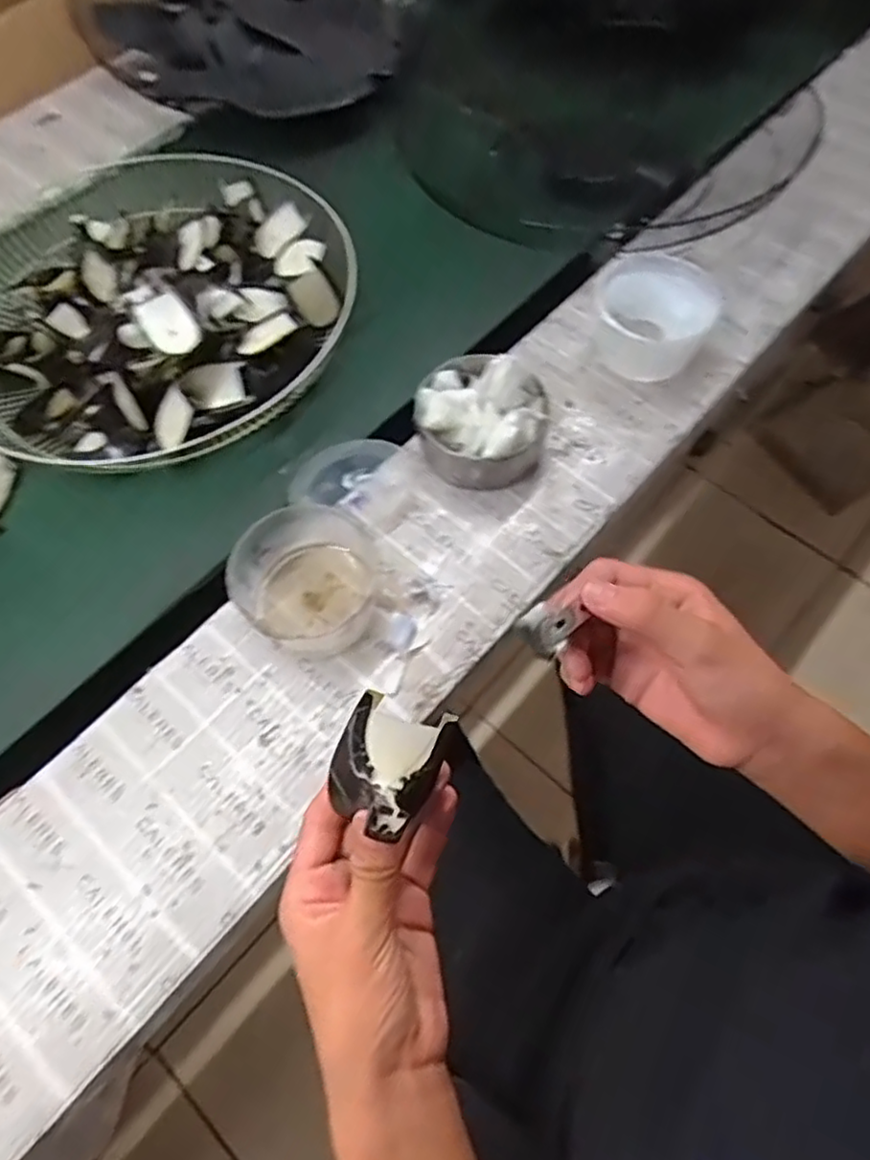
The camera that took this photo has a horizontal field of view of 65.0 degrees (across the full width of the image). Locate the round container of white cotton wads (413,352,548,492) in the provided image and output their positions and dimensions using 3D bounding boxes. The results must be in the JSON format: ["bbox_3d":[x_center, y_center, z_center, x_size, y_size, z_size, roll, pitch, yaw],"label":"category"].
[{"bbox_3d":[0.042,-0.149,0.623,0.115,0.084,0.109,-1,63,2],"label":"round container of white cotton wads"}]

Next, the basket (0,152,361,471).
[{"bbox_3d":[-0.312,-0.319,0.719,0.453,0.089,0.426,3,63,4],"label":"basket"}]

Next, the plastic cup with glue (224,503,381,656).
[{"bbox_3d":[-0.106,0.001,0.563,0.112,0.065,0.100,6,63,5],"label":"plastic cup with glue"}]

